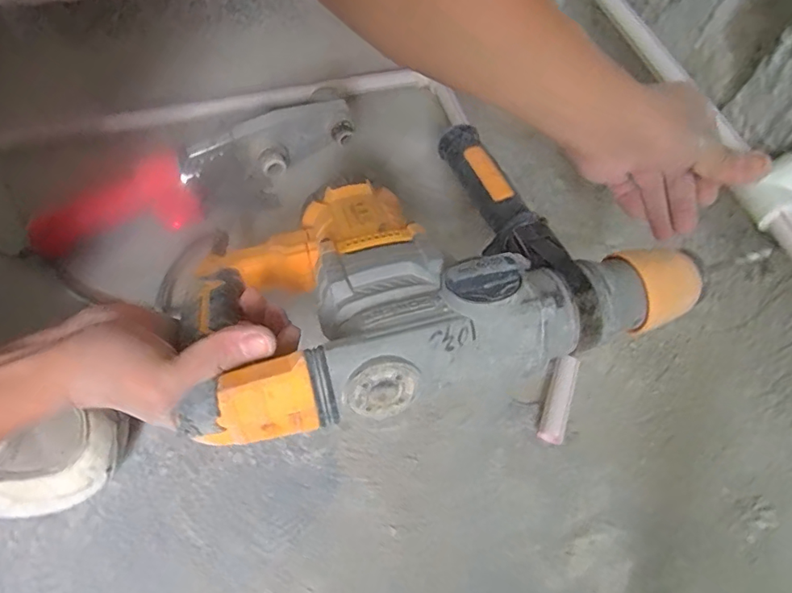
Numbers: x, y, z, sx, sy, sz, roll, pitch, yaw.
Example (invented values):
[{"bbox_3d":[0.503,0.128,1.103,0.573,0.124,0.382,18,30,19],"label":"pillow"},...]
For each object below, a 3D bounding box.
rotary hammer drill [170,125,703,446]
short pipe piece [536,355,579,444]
[{"bbox_3d":[0.012,-0.029,0.355,0.318,0.082,0.215,-18,60,-10],"label":"rotary hammer drill"},{"bbox_3d":[0.141,0.091,0.432,0.020,0.022,0.076,17,60,11],"label":"short pipe piece"}]

